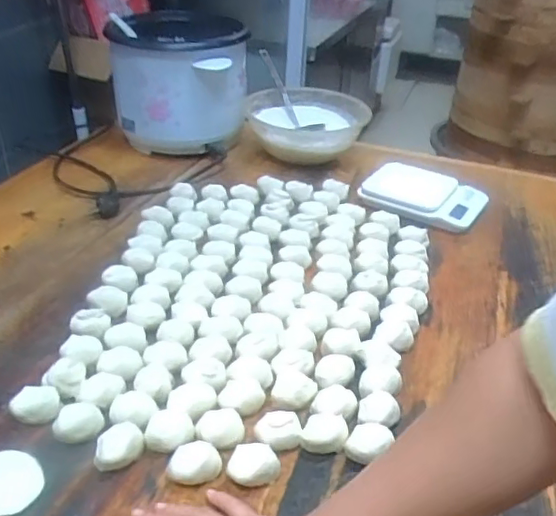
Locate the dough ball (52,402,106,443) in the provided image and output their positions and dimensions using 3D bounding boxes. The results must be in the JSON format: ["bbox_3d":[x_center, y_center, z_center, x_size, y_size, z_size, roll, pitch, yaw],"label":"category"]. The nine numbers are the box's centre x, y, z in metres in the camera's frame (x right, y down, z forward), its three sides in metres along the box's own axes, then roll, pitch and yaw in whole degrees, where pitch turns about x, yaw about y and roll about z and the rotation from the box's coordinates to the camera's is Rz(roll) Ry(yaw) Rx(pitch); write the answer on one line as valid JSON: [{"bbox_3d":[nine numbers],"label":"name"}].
[{"bbox_3d":[-0.199,0.165,0.592,0.046,0.027,0.036,-10,35,-19],"label":"dough ball"}]

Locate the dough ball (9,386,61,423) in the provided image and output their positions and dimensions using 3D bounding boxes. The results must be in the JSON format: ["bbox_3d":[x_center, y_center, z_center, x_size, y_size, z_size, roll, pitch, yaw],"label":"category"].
[{"bbox_3d":[-0.248,0.152,0.609,0.044,0.036,0.030,-7,34,-15],"label":"dough ball"}]

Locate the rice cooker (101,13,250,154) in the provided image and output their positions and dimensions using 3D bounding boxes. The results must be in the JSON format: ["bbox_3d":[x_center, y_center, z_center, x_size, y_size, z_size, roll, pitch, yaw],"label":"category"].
[{"bbox_3d":[-0.199,-0.370,1.250,0.260,0.224,0.319,1,33,-3],"label":"rice cooker"}]

